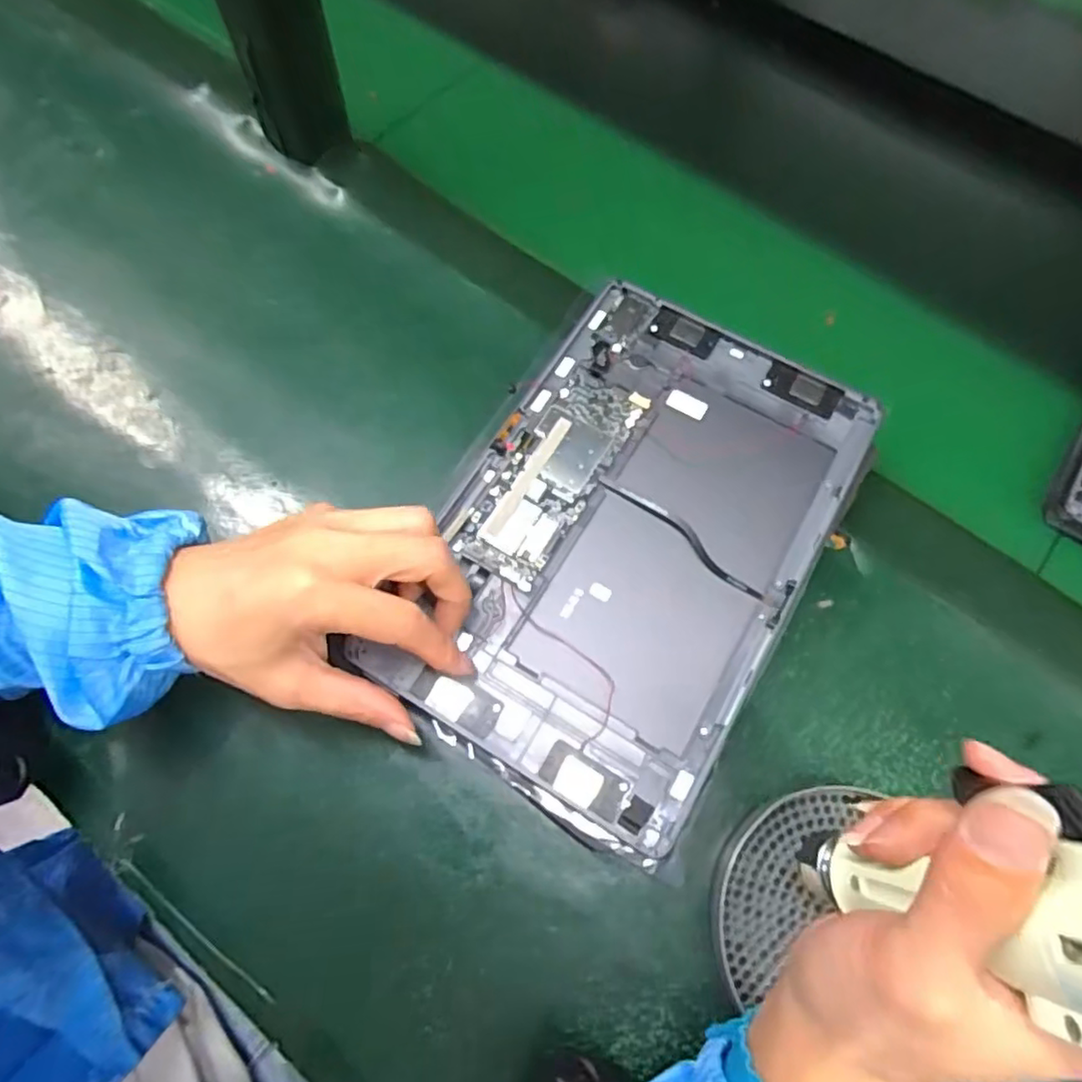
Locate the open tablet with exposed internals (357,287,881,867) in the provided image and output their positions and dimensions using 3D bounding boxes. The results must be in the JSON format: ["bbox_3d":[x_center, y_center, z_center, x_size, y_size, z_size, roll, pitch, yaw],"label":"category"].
[{"bbox_3d":[0.047,-0.002,0.323,0.174,0.009,0.256,29,72,10],"label":"open tablet with exposed internals"}]

